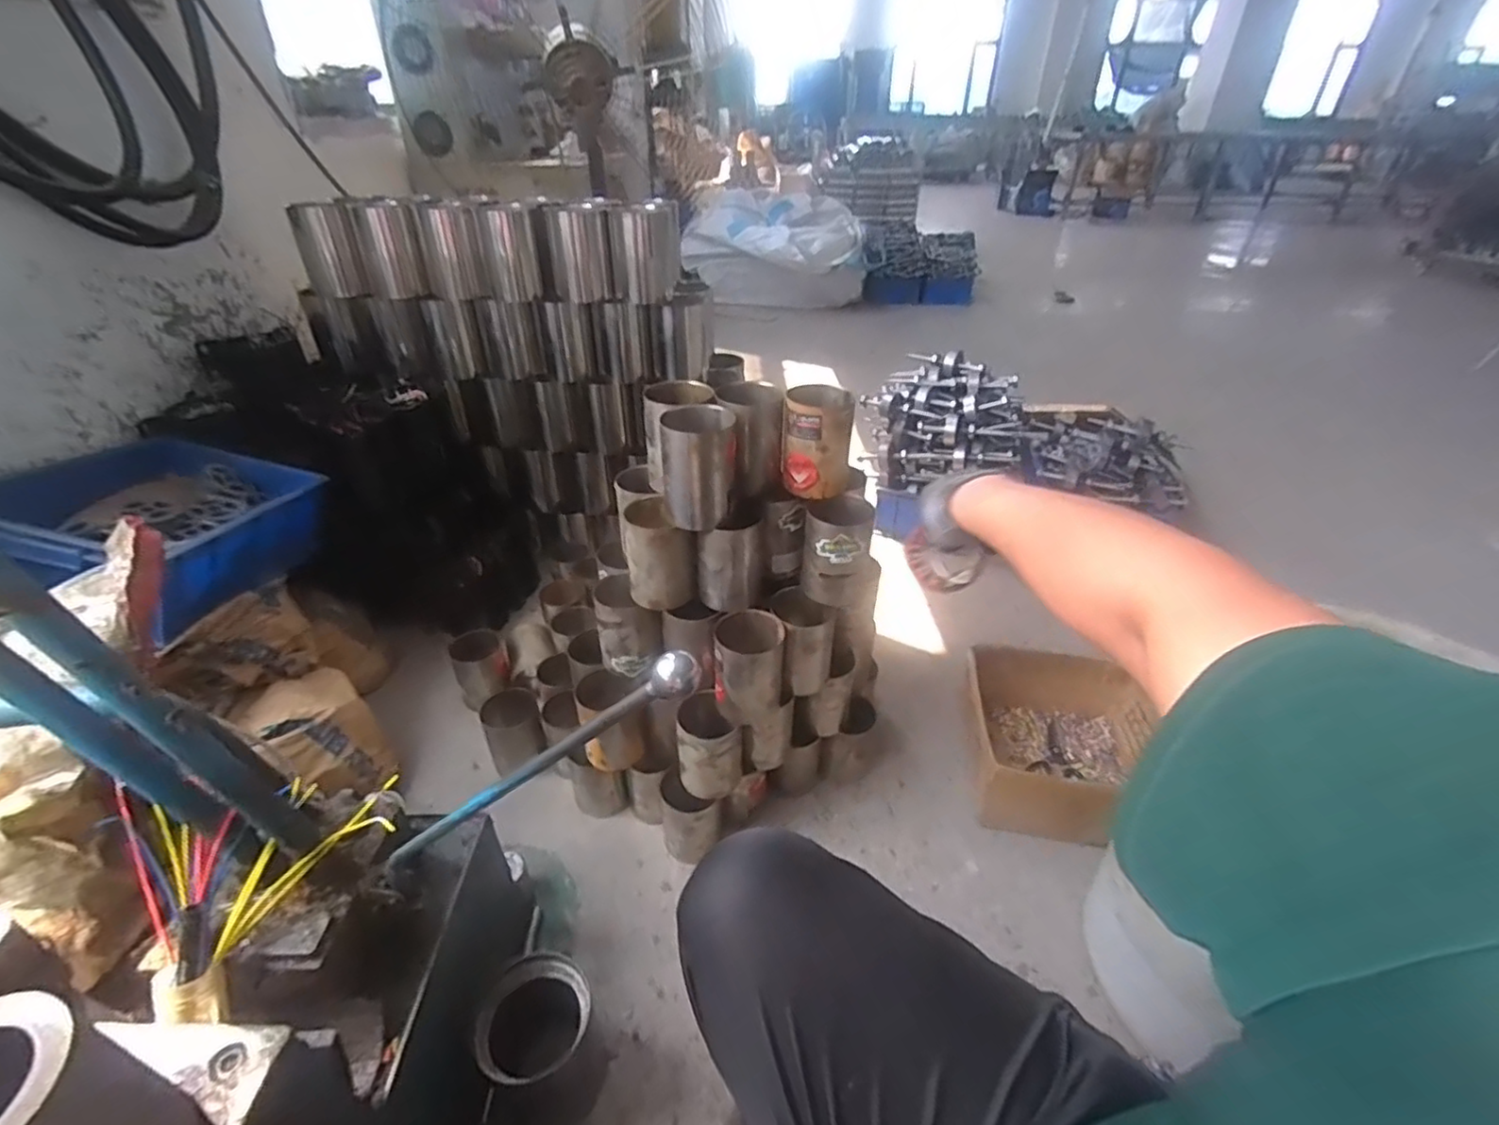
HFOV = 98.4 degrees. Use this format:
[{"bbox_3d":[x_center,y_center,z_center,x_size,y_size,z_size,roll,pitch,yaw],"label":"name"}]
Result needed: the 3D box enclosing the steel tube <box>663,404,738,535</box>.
[{"bbox_3d":[-0.061,-0.118,0.808,0.083,0.129,0.085,6,35,7],"label":"steel tube"}]

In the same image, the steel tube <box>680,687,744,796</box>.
[{"bbox_3d":[-0.060,0.259,0.922,0.078,0.135,0.084,0,35,0],"label":"steel tube"}]

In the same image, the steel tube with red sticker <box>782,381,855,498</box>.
[{"bbox_3d":[0.092,-0.166,0.877,0.093,0.124,0.093,1,35,0],"label":"steel tube with red sticker"}]

